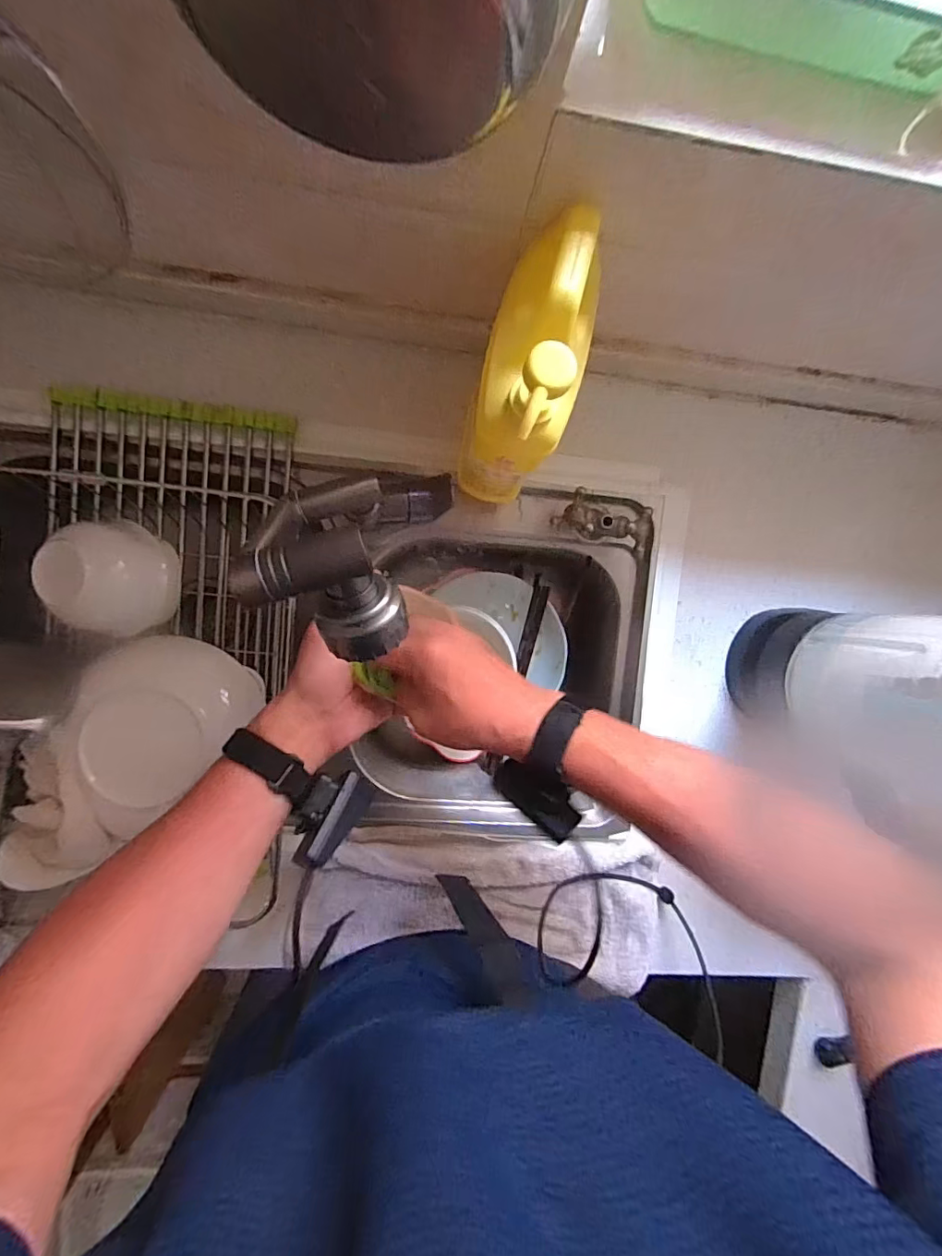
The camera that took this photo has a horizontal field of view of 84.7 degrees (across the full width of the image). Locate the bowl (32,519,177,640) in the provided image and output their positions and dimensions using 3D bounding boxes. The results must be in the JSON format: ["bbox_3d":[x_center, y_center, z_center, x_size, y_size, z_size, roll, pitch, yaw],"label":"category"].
[{"bbox_3d":[-0.331,-0.048,0.480,0.105,0.084,0.093,19,93,-7],"label":"bowl"}]

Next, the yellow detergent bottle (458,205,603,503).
[{"bbox_3d":[0.046,-0.194,0.392,0.066,0.215,0.156,21,93,-7],"label":"yellow detergent bottle"}]

